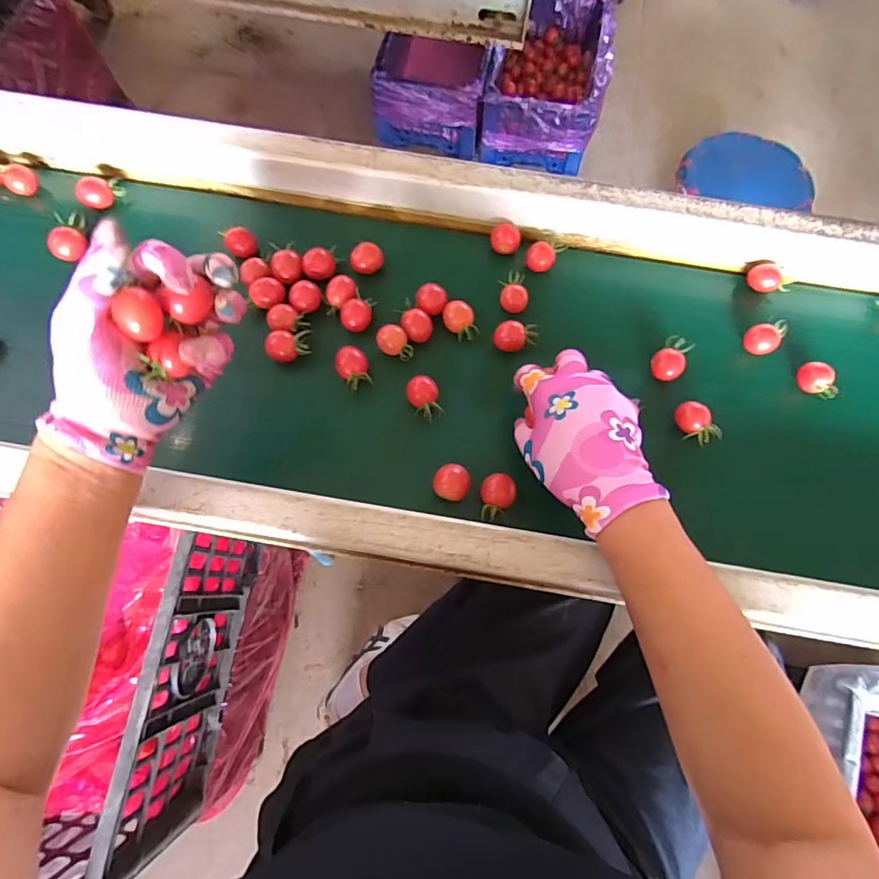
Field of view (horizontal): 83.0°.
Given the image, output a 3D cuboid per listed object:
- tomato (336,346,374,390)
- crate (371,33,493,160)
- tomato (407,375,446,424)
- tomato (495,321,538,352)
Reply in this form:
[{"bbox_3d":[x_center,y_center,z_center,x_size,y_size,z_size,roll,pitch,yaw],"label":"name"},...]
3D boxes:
[{"bbox_3d":[-0.077,-0.063,0.449,0.027,0.024,0.040,-19,73,-7],"label":"tomato"},{"bbox_3d":[-0.015,-0.852,1.167,0.242,0.177,0.313,5,72,0],"label":"crate"},{"bbox_3d":[-0.014,-0.034,0.446,0.027,0.028,0.038,-10,73,-4],"label":"tomato"},{"bbox_3d":[0.070,-0.094,0.460,0.037,0.022,0.024,4,72,0],"label":"tomato"}]

